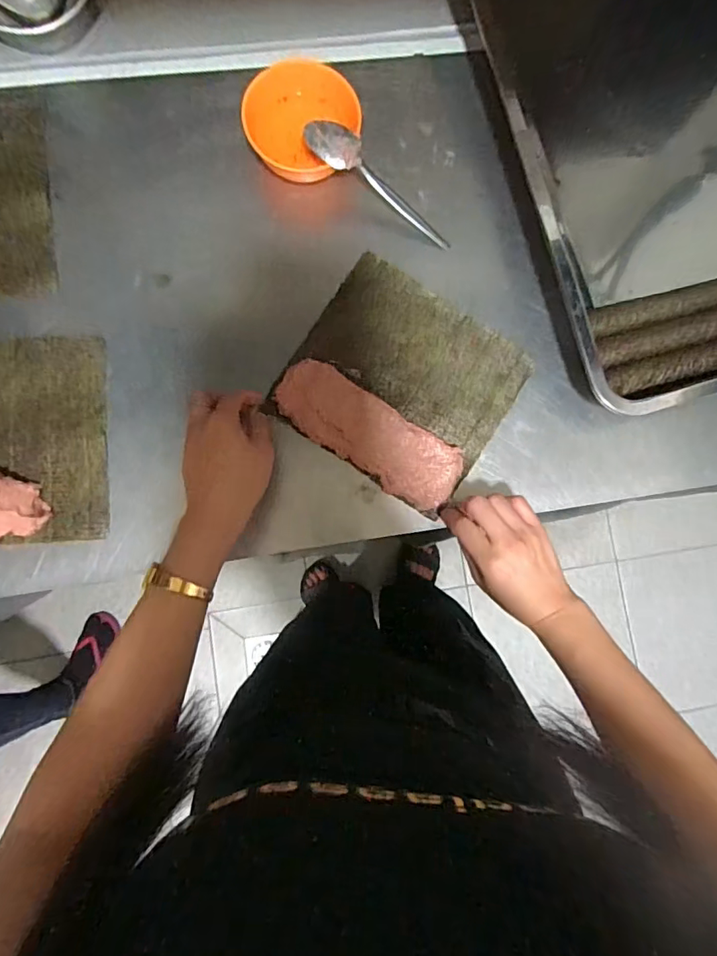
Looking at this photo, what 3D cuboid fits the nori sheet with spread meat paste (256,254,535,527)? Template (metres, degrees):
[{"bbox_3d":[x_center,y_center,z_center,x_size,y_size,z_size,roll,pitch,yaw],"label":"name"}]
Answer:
[{"bbox_3d":[0.042,-0.090,0.483,0.197,0.017,0.183,34,84,-1],"label":"nori sheet with spread meat paste"}]

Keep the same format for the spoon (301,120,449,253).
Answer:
[{"bbox_3d":[0.023,-0.275,0.481,0.162,0.018,0.034,30,83,-25],"label":"spoon"}]

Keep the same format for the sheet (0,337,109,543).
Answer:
[{"bbox_3d":[-0.324,-0.035,0.443,0.191,0.033,0.182,-2,86,-5],"label":"sheet"}]

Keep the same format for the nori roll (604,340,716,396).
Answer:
[{"bbox_3d":[0.332,-0.114,0.502,0.200,0.029,0.027,-15,87,-6],"label":"nori roll"}]

